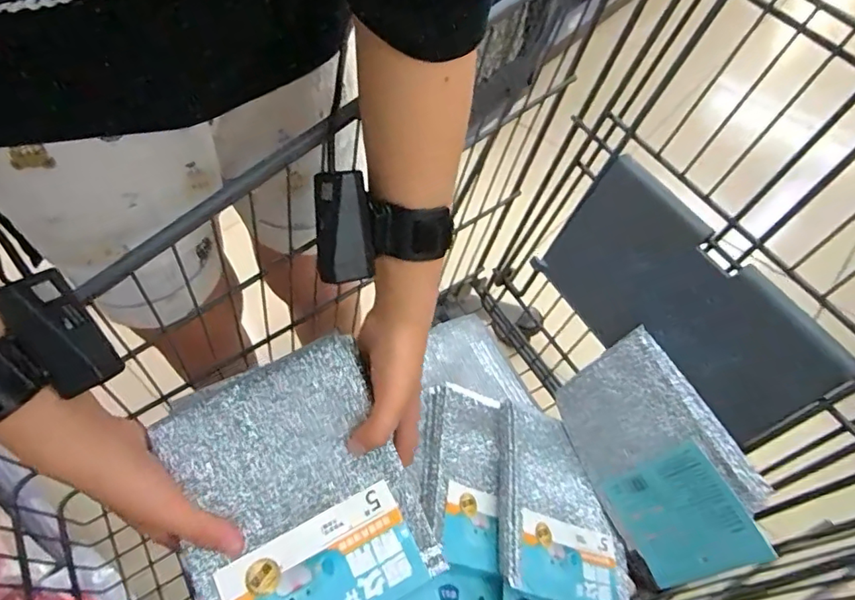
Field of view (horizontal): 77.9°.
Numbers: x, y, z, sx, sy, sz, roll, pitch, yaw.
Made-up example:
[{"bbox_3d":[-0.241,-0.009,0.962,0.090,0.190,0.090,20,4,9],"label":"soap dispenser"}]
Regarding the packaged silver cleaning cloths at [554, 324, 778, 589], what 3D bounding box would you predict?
[{"bbox_3d":[0.211,0.152,0.503,0.020,0.150,0.206,-12,63,-38],"label":"packaged silver cleaning cloths"}]

